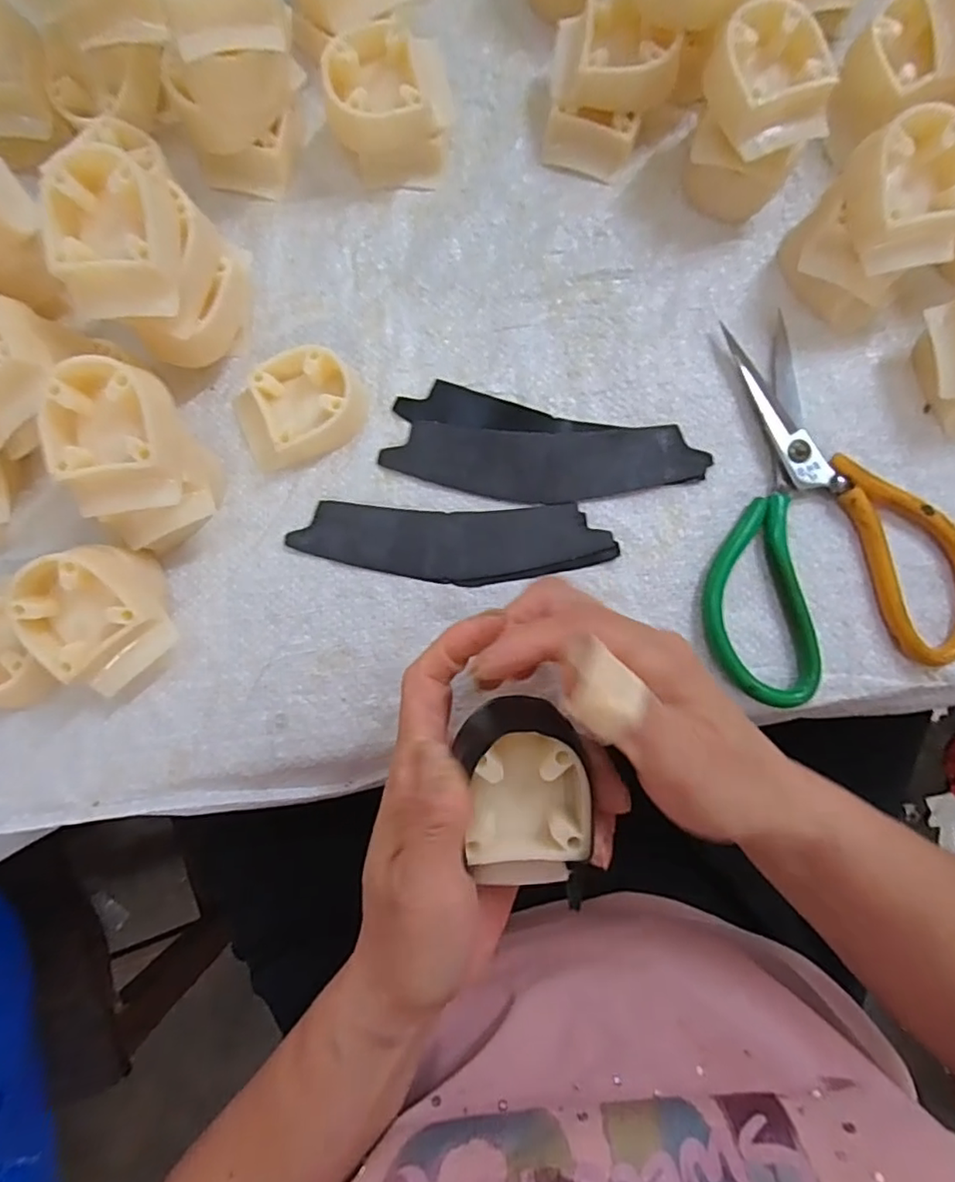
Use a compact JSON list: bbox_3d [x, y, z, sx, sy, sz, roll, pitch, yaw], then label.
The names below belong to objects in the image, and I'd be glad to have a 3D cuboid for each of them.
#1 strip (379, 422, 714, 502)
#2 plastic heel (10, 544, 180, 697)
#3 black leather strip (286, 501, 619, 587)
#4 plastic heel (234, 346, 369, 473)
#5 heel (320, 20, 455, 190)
[{"bbox_3d":[0.034,-0.065,0.303,0.157,0.006,0.037,1,94,0],"label":"strip"},{"bbox_3d":[-0.168,0.013,0.270,0.050,0.045,0.055,0,82,-1],"label":"plastic heel"},{"bbox_3d":[-0.011,-0.024,0.297,0.153,0.004,0.039,0,82,-1],"label":"black leather strip"},{"bbox_3d":[-0.087,-0.090,0.298,0.062,0.021,0.049,-26,83,-4],"label":"plastic heel"},{"bbox_3d":[-0.044,-0.248,0.308,0.059,0.042,0.054,-4,82,-1],"label":"heel"}]

